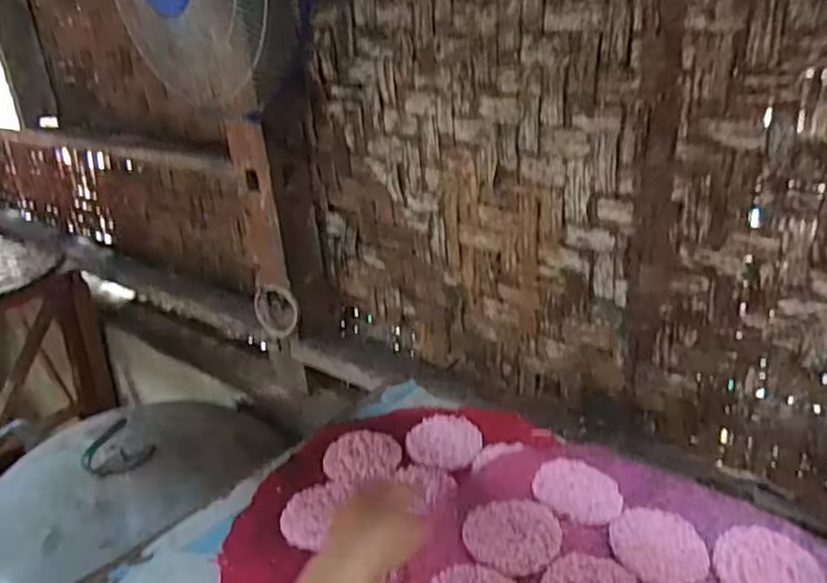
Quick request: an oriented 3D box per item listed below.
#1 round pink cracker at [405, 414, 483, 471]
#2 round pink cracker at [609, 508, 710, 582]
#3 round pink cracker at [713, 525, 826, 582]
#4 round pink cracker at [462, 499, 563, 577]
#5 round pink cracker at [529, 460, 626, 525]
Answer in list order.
[{"bbox_3d":[0.033,0.158,0.711,0.077,0.004,0.090,-1,24,3],"label":"round pink cracker"},{"bbox_3d":[0.208,0.214,0.567,0.076,0.004,0.086,-2,24,1],"label":"round pink cracker"},{"bbox_3d":[0.287,0.222,0.541,0.077,0.011,0.078,-2,24,1],"label":"round pink cracker"},{"bbox_3d":[0.083,0.206,0.571,0.079,0.007,0.078,-2,24,1],"label":"round pink cracker"},{"bbox_3d":[0.155,0.185,0.627,0.080,0.006,0.079,-2,24,1],"label":"round pink cracker"}]

